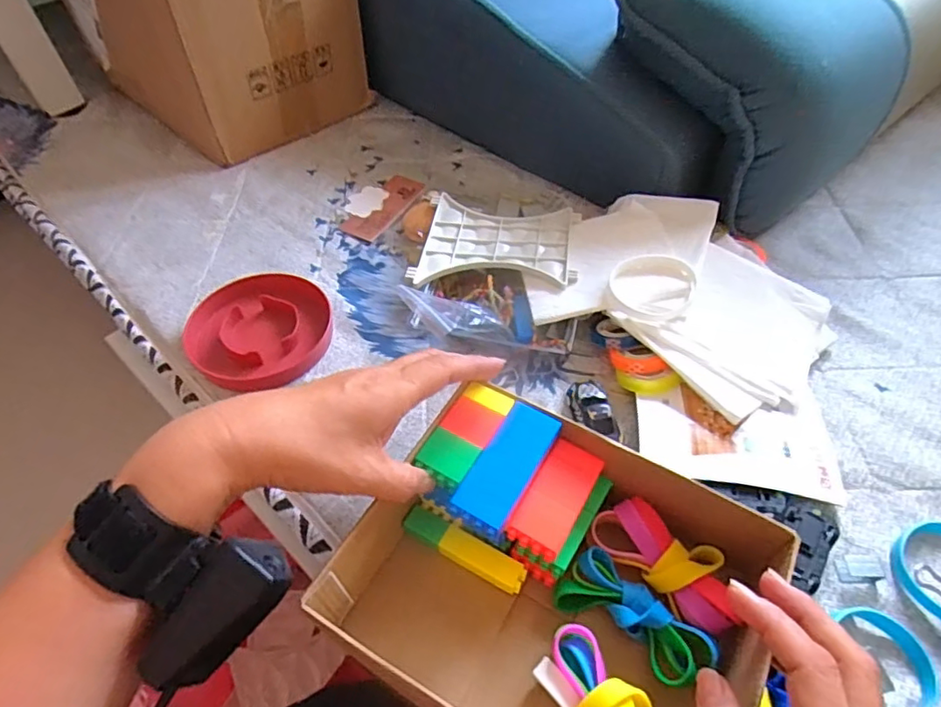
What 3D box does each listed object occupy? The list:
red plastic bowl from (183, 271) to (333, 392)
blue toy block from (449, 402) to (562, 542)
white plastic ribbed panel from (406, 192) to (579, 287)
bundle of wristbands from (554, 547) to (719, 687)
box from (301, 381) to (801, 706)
[{"bbox_3d":[-0.182,-0.021,0.499,0.119,0.026,0.108,26,57,20],"label":"red plastic bowl"},{"bbox_3d":[0.021,0.065,0.339,0.033,0.011,0.079,24,56,19],"label":"blue toy block"},{"bbox_3d":[0.024,-0.102,0.529,0.136,0.009,0.114,7,52,7],"label":"white plastic ribbed panel"},{"bbox_3d":[0.094,0.153,0.333,0.085,0.030,0.036,32,59,24],"label":"bundle of wristbands"},{"bbox_3d":[0.055,0.127,0.331,0.216,0.071,0.176,25,56,19],"label":"box"}]

